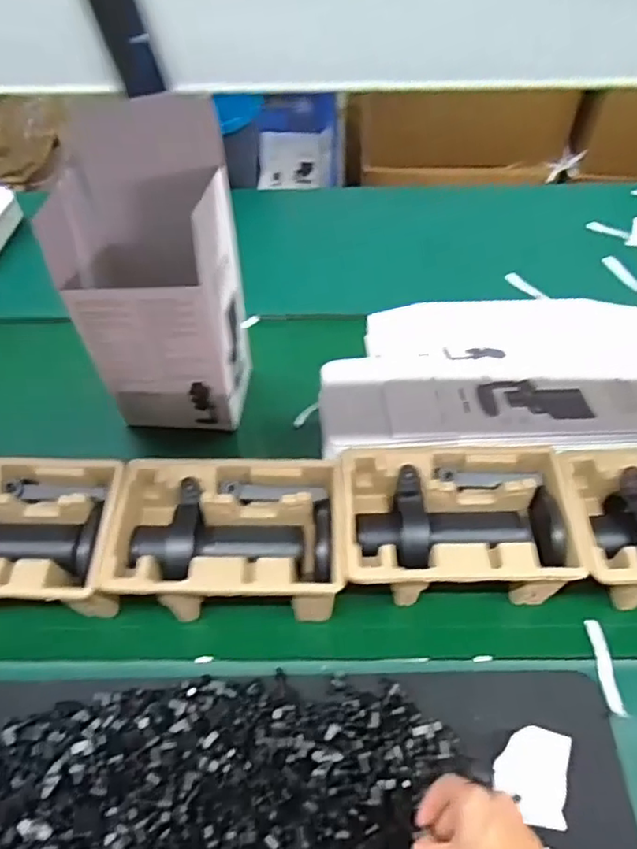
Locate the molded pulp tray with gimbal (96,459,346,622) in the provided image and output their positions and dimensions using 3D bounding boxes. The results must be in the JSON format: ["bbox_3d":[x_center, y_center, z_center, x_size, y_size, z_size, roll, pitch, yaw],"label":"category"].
[{"bbox_3d":[-0.087,0.116,0.632,0.233,0.086,0.151,1,55,3],"label":"molded pulp tray with gimbal"}]

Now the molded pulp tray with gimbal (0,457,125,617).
[{"bbox_3d":[-0.315,0.120,0.636,0.237,0.091,0.150,2,55,4],"label":"molded pulp tray with gimbal"}]

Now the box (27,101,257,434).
[{"bbox_3d":[-0.183,-0.142,0.712,0.162,0.284,0.152,6,55,6],"label":"box"}]

